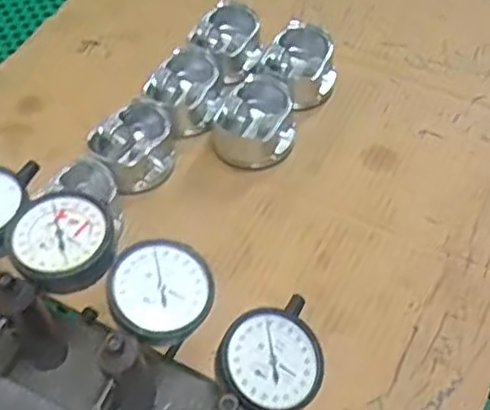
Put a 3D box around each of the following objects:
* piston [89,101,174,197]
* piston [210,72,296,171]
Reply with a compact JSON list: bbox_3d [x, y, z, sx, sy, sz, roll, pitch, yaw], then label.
[{"bbox_3d":[-0.104,-0.051,0.643,0.079,0.049,0.078,-23,55,-15],"label":"piston"},{"bbox_3d":[0.011,-0.077,0.650,0.069,0.055,0.079,24,57,19],"label":"piston"}]

